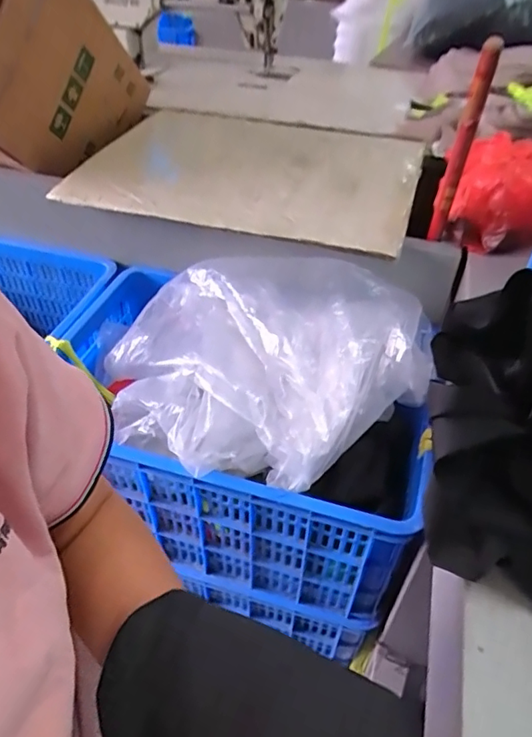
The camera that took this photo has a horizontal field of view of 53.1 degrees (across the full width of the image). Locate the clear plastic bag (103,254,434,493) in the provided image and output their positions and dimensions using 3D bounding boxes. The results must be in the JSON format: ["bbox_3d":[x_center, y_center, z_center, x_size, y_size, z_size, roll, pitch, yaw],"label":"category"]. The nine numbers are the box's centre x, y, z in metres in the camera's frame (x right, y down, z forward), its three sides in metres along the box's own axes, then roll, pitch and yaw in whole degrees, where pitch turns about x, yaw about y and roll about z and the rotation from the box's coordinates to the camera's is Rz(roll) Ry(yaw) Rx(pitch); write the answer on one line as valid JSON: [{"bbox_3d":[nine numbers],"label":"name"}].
[{"bbox_3d":[-0.016,-0.010,0.771,0.478,0.161,0.360,15,45,14],"label":"clear plastic bag"}]

